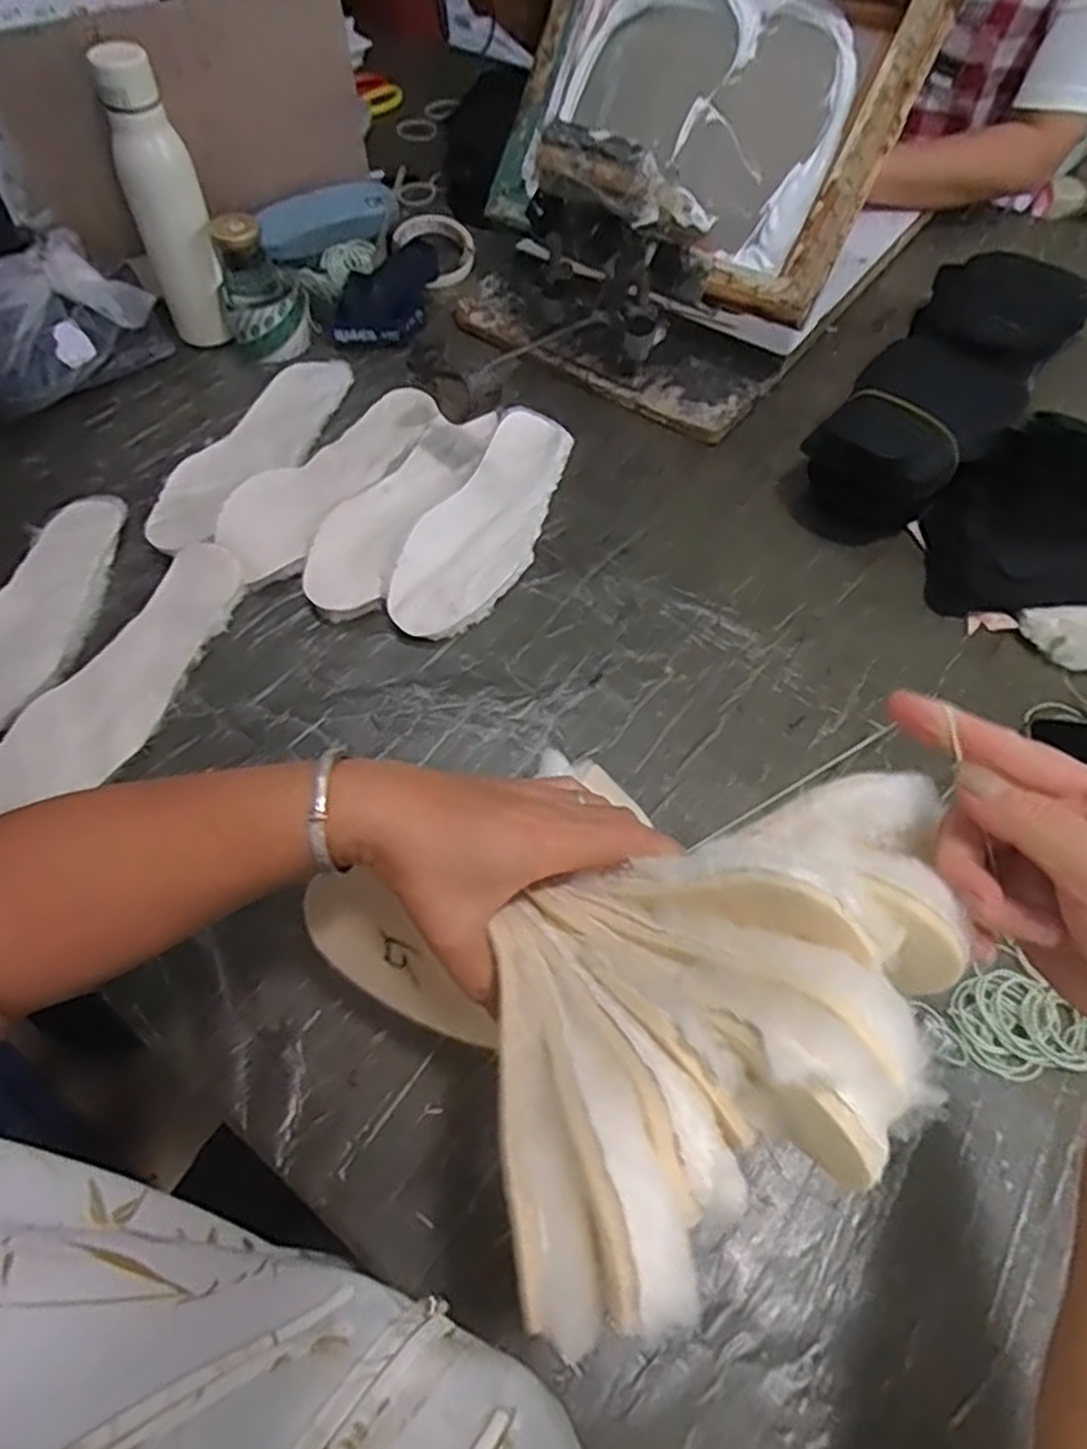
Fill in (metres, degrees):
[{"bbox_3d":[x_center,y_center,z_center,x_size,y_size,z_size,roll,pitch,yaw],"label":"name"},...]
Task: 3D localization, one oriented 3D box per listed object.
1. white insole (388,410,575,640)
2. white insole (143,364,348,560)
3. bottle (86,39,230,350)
[{"bbox_3d":[-0.042,-0.178,0.666,0.088,0.025,0.258,23,64,13],"label":"white insole"},{"bbox_3d":[-0.269,-0.261,0.720,0.086,0.016,0.277,21,59,15],"label":"white insole"},{"bbox_3d":[-0.359,-0.486,0.733,0.070,0.241,0.066,-9,40,-6],"label":"bottle"}]

